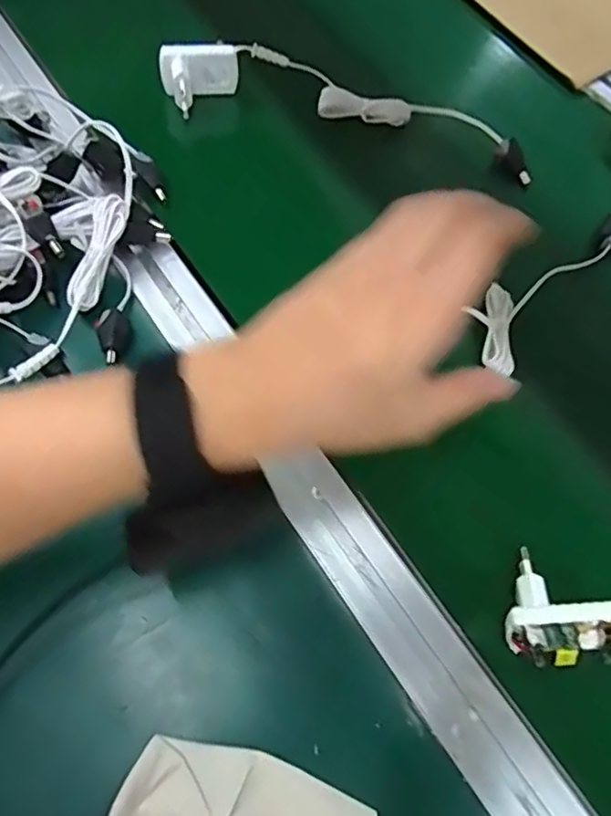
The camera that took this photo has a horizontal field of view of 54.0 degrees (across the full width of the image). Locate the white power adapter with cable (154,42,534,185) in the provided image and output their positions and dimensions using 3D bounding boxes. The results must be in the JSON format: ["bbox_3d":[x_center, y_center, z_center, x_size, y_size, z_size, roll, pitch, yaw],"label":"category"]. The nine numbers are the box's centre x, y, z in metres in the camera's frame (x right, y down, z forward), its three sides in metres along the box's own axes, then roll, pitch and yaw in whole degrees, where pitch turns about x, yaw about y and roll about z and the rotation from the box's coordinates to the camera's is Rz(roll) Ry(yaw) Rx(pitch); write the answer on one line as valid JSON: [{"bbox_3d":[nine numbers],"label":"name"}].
[{"bbox_3d":[0.036,-0.243,0.477,0.294,0.046,0.058,9,62,1],"label":"white power adapter with cable"}]

